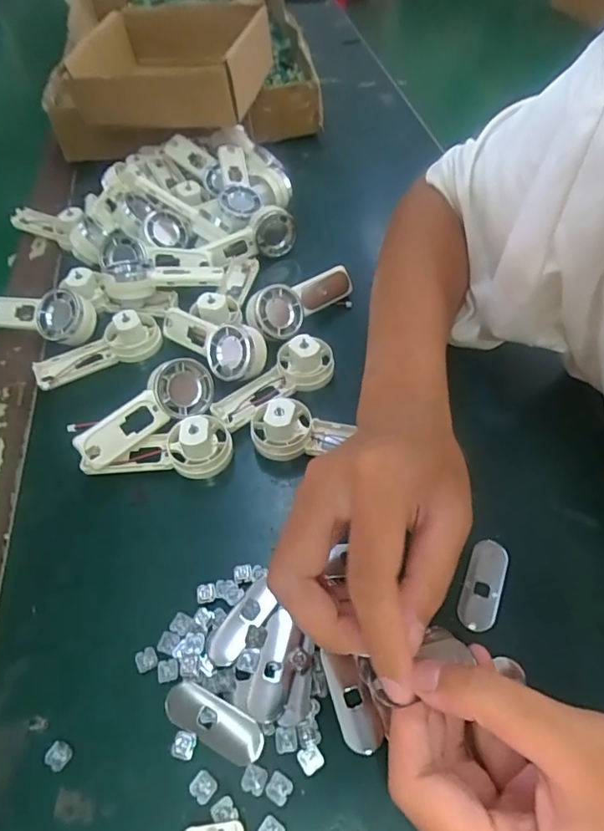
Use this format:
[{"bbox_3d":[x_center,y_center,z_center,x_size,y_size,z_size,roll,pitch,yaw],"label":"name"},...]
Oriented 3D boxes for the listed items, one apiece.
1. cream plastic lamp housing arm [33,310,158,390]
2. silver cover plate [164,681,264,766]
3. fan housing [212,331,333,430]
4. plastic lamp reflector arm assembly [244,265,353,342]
[{"bbox_3d":[-0.152,-0.050,0.381,0.092,0.030,0.034,-22,54,-12],"label":"cream plastic lamp housing arm"},{"bbox_3d":[-0.041,0.142,0.240,0.049,0.004,0.017,20,57,18],"label":"silver cover plate"},{"bbox_3d":[-0.017,-0.027,0.348,0.091,0.023,0.038,-35,58,-21],"label":"fan housing"},{"bbox_3d":[0.002,-0.089,0.389,0.092,0.032,0.034,-26,55,-15],"label":"plastic lamp reflector arm assembly"}]

